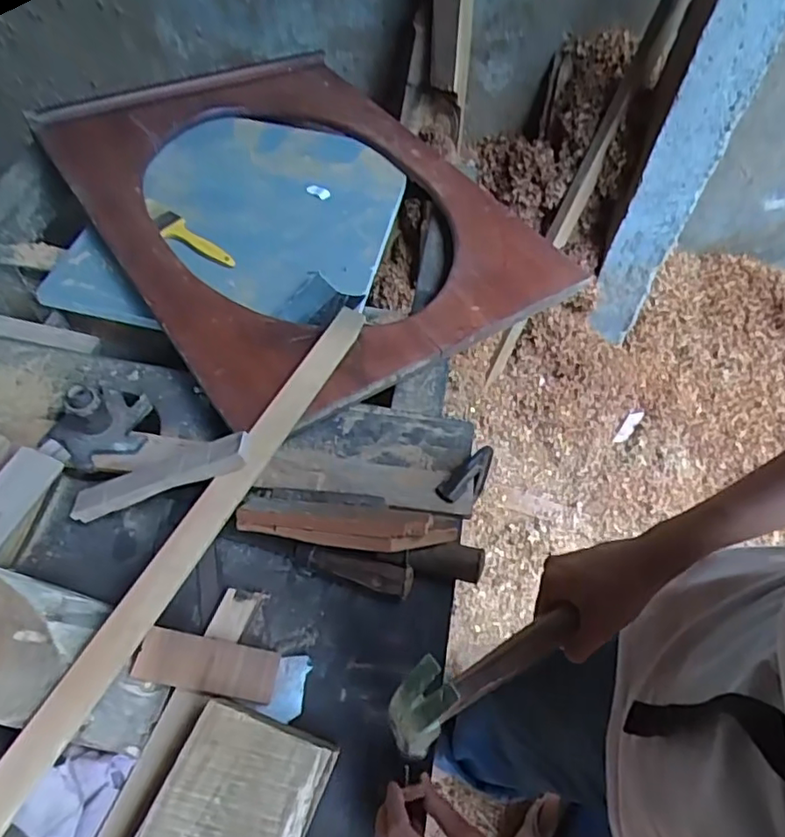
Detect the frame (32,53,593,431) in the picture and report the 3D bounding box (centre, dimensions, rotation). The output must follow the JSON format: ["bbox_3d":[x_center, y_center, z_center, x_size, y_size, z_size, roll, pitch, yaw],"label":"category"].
[{"bbox_3d":[-0.150,-0.334,0.889,0.522,0.047,0.745,-27,61,-23],"label":"frame"}]

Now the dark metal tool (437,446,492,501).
[{"bbox_3d":[0.080,0.061,0.643,0.036,0.022,0.076,35,65,19],"label":"dark metal tool"}]

